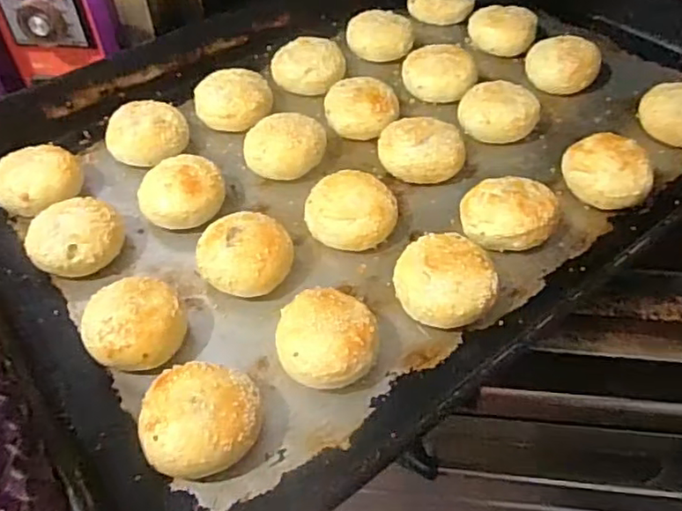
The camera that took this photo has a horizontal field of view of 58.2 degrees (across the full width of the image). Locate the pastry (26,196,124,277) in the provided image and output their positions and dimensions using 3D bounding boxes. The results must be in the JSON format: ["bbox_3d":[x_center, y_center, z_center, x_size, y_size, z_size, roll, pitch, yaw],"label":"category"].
[{"bbox_3d":[-0.177,-0.012,0.411,0.058,0.035,0.058,-2,46,2],"label":"pastry"}]

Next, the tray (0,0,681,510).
[{"bbox_3d":[0.036,-0.096,0.476,0.604,0.052,0.392,-33,52,-24],"label":"tray"}]

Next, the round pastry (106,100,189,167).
[{"bbox_3d":[-0.149,-0.089,0.479,0.060,0.038,0.062,-2,46,2],"label":"round pastry"}]

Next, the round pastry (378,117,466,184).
[{"bbox_3d":[0.061,-0.081,0.466,0.061,0.025,0.061,-2,46,2],"label":"round pastry"}]

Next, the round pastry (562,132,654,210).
[{"bbox_3d":[0.188,-0.061,0.433,0.052,0.024,0.054,1,46,6],"label":"round pastry"}]

